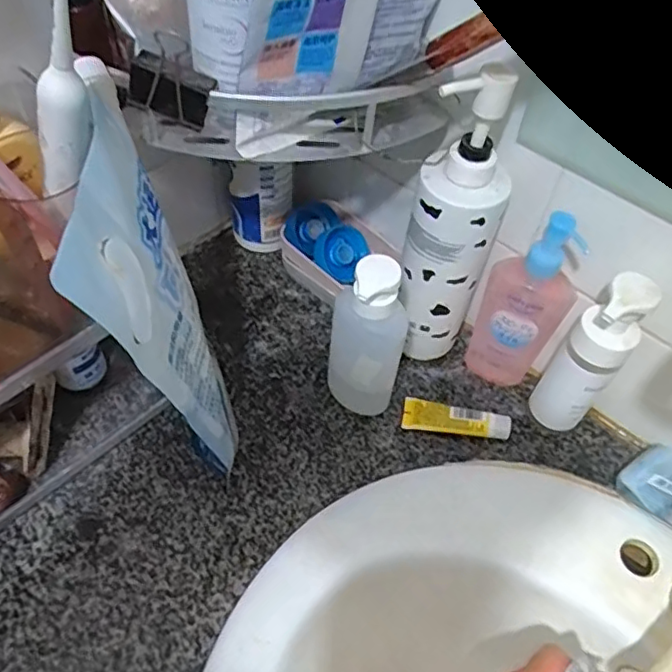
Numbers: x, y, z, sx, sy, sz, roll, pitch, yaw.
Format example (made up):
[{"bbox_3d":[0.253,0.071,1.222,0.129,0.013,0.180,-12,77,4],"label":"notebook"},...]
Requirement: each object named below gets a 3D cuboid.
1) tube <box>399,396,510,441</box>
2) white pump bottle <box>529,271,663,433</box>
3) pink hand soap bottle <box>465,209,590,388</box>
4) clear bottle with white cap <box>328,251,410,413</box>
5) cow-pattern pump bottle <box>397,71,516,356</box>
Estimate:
[{"bbox_3d":[0.107,0.075,0.539,0.093,0.021,0.029,12,53,5],"label":"tube"},{"bbox_3d":[0.204,0.021,0.490,0.048,0.177,0.047,33,58,20],"label":"white pump bottle"},{"bbox_3d":[0.158,-0.025,0.515,0.069,0.186,0.044,29,56,17],"label":"pink hand soap bottle"},{"bbox_3d":[0.024,0.005,0.492,0.046,0.170,0.053,-20,57,-18],"label":"clear bottle with white cap"},{"bbox_3d":[0.092,-0.078,0.495,0.070,0.272,0.067,21,54,11],"label":"cow-pattern pump bottle"}]

